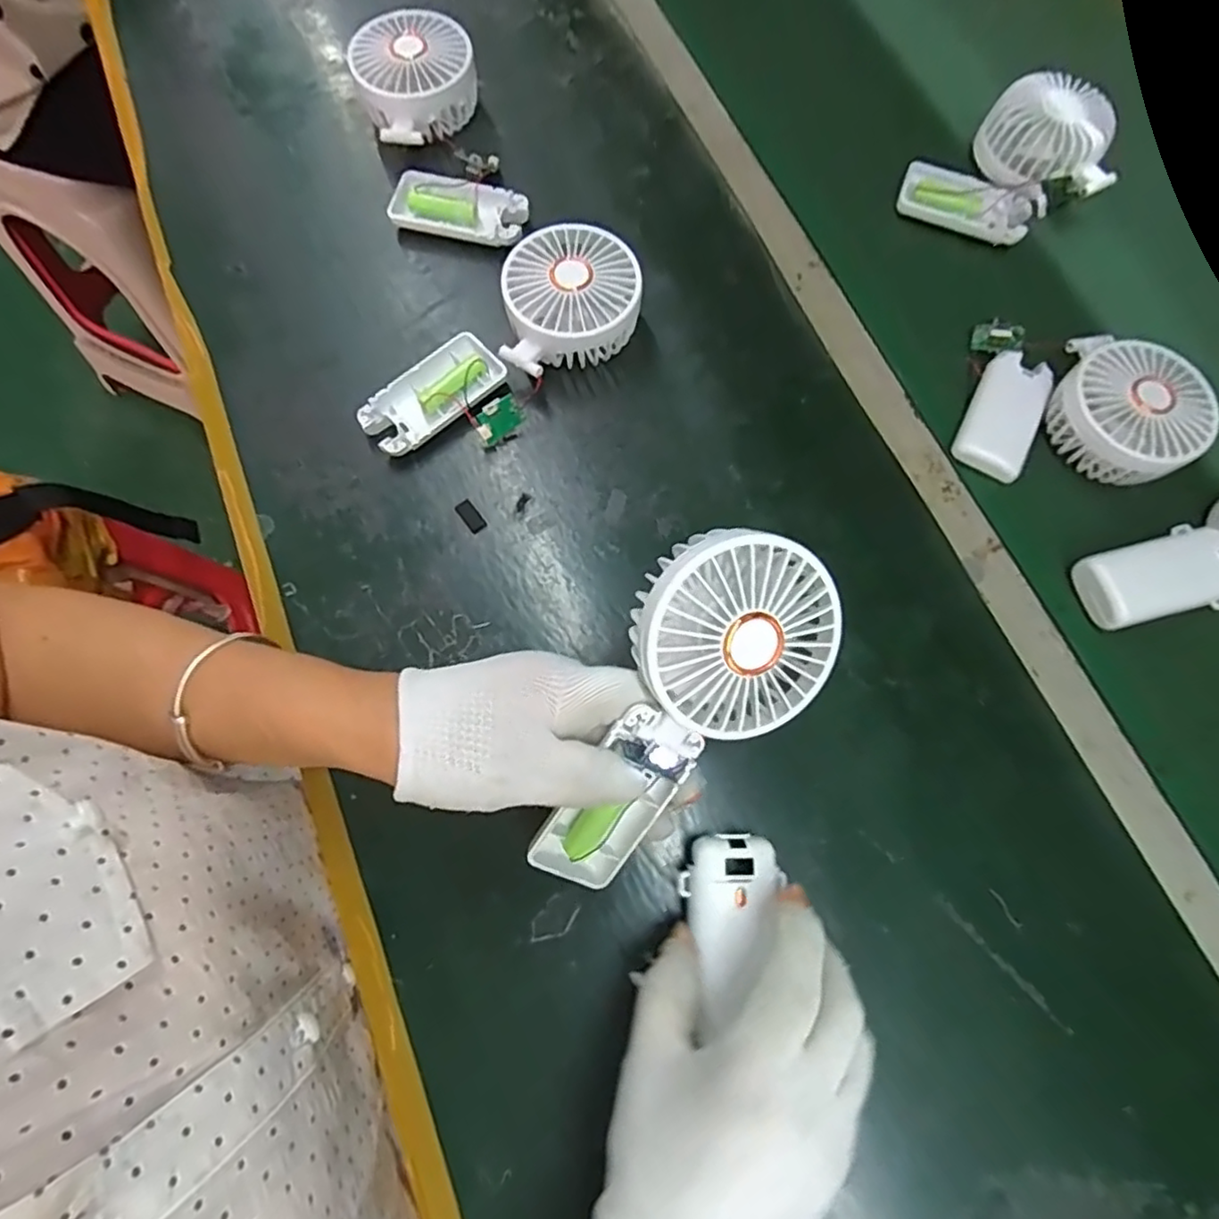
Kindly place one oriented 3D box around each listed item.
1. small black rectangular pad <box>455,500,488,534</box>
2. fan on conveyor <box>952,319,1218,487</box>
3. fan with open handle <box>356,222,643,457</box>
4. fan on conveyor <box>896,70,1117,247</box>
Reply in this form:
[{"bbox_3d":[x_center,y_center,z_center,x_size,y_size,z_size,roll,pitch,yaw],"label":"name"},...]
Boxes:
[{"bbox_3d":[-0.087,-0.059,0.402,0.012,0.004,0.023,-37,77,-11],"label":"small black rectangular pad"},{"bbox_3d":[0.308,-0.135,0.414,0.134,0.035,0.106,14,73,3],"label":"fan on conveyor"},{"bbox_3d":[-0.068,-0.169,0.422,0.202,0.044,0.090,-37,77,2],"label":"fan with open handle"},{"bbox_3d":[0.300,-0.328,0.472,0.137,0.046,0.099,-38,77,-11],"label":"fan on conveyor"}]

